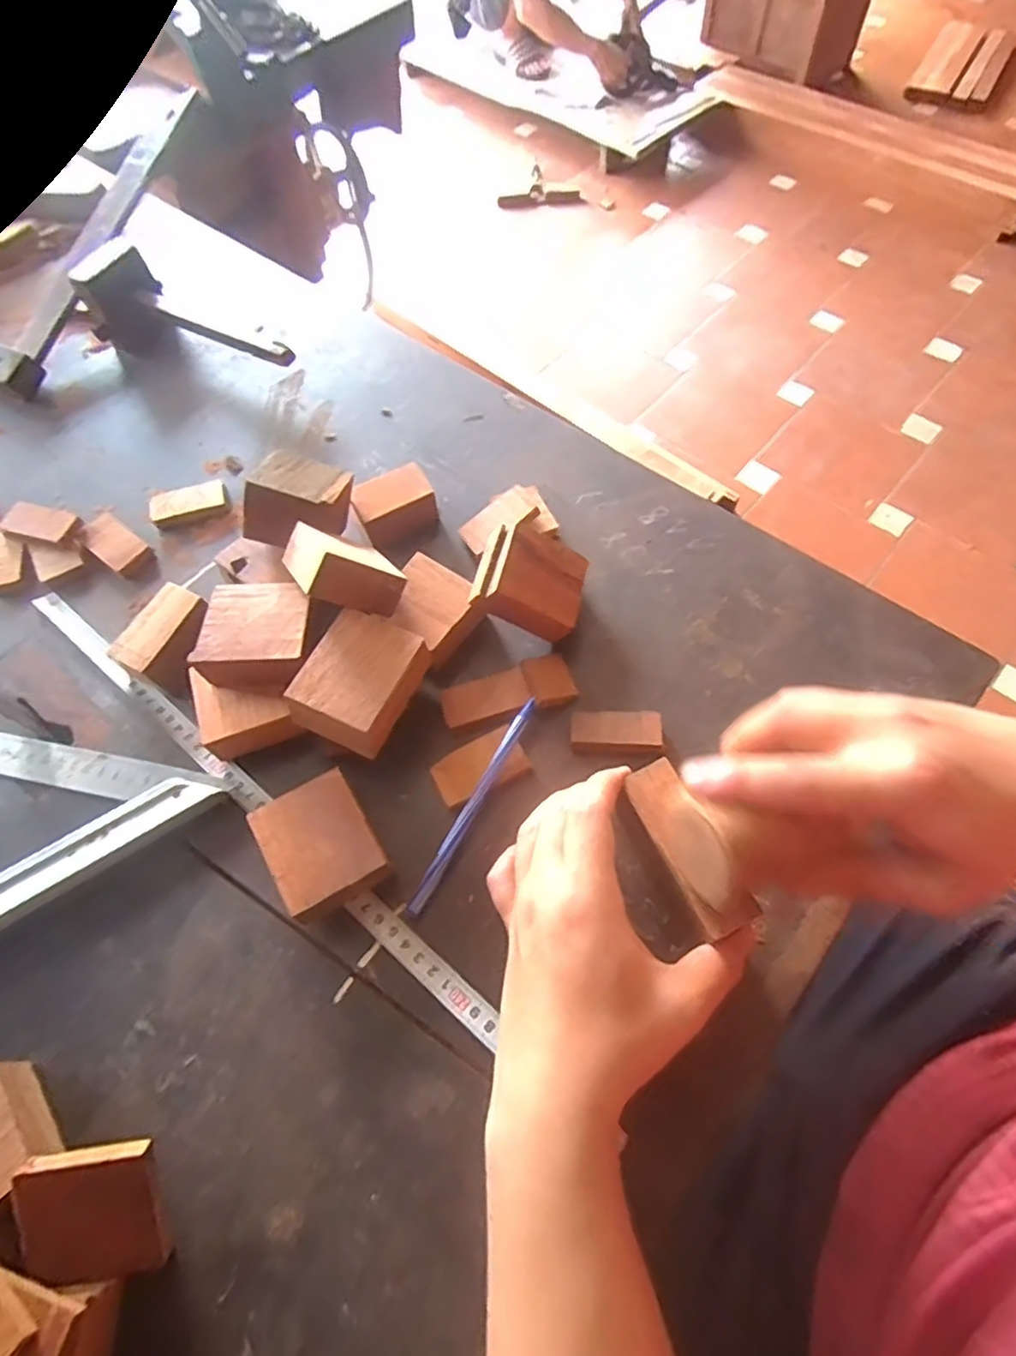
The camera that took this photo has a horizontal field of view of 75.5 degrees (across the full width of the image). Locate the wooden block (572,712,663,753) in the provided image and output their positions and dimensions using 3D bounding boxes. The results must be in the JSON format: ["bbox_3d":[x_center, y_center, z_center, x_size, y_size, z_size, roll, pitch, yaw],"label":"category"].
[{"bbox_3d":[0.065,0.032,0.393,0.052,0.013,0.021,1,64,3],"label":"wooden block"}]

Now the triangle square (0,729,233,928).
[{"bbox_3d":[-0.291,0.058,0.409,0.178,0.027,0.178,-30,61,-17],"label":"triangle square"}]

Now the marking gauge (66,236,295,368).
[{"bbox_3d":[-0.266,-0.291,0.549,0.199,0.068,0.067,31,69,17],"label":"marking gauge"}]

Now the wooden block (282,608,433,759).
[{"bbox_3d":[-0.081,-0.001,0.376,0.062,0.028,0.077,22,67,13],"label":"wooden block"}]

